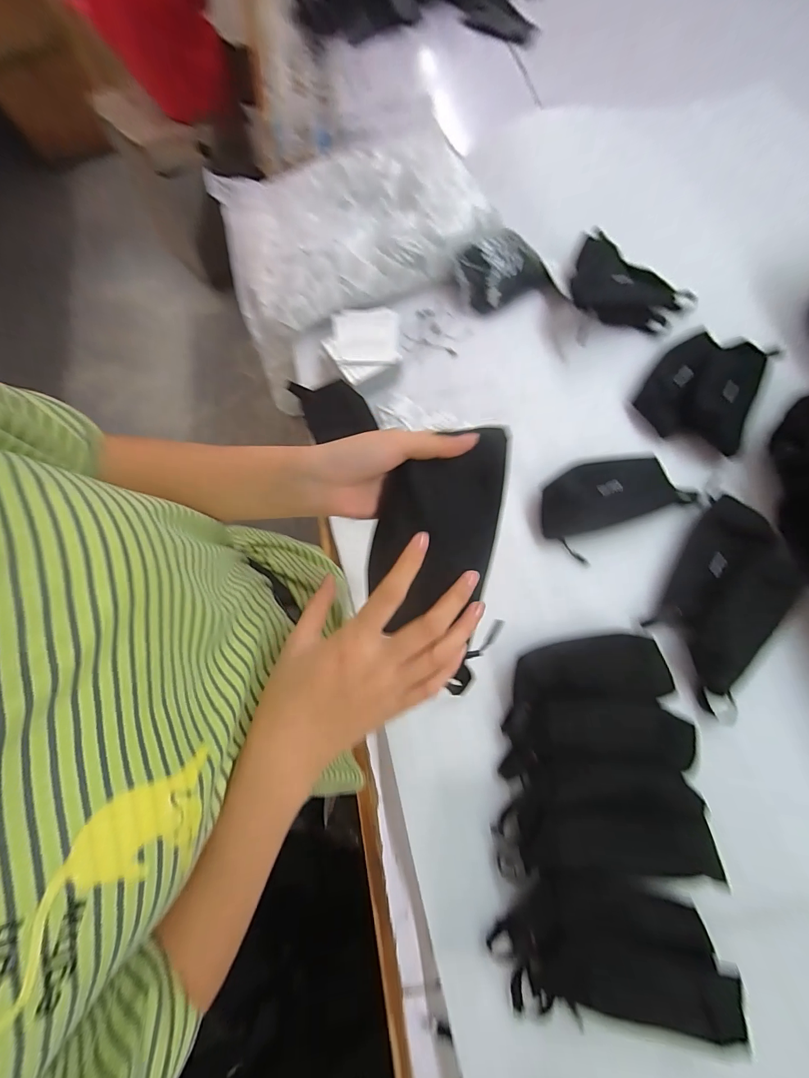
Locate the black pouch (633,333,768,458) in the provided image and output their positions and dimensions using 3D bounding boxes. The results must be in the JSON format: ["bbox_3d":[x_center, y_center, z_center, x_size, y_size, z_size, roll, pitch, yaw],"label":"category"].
[{"bbox_3d":[0.439,-0.225,0.593,0.140,0.026,0.174,25,77,7],"label":"black pouch"}]

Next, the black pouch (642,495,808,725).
[{"bbox_3d":[0.403,0.071,0.503,0.129,0.021,0.246,39,79,14],"label":"black pouch"}]

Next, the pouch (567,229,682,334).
[{"bbox_3d":[0.361,-0.418,0.641,0.176,0.061,0.200,16,74,9],"label":"pouch"}]

